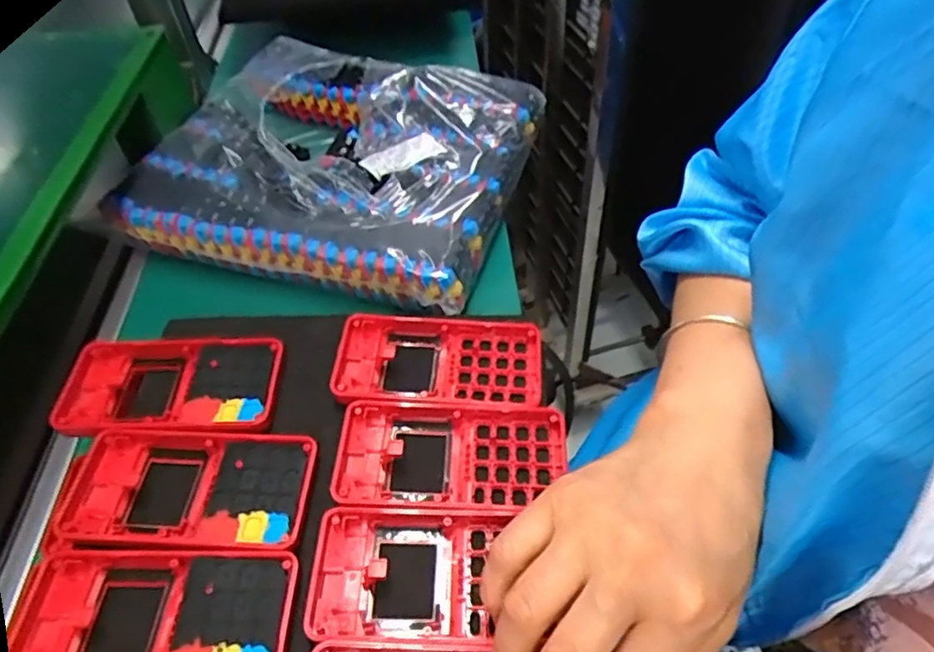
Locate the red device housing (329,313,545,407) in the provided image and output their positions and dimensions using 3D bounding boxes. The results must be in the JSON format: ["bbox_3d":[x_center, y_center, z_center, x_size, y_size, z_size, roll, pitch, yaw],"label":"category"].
[{"bbox_3d":[-0.017,0.023,0.374,0.125,0.018,0.068,-1,50,1],"label":"red device housing"}]

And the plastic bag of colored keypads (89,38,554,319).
[{"bbox_3d":[-0.107,-0.148,0.542,0.304,0.059,0.270,13,52,14],"label":"plastic bag of colored keypads"}]

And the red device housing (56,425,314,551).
[{"bbox_3d":[-0.145,0.088,0.324,0.124,0.015,0.063,2,50,3],"label":"red device housing"}]

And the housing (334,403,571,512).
[{"bbox_3d":[-0.009,0.072,0.333,0.124,0.017,0.062,2,50,3],"label":"housing"}]

